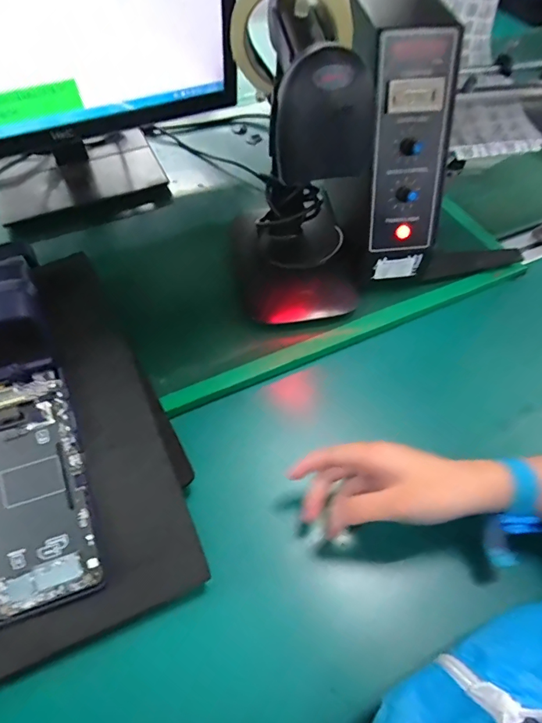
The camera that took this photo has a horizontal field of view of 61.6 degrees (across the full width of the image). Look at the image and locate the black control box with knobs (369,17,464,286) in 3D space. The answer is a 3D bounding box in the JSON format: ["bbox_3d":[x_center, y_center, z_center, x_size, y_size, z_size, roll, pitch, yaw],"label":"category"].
[{"bbox_3d":[0.124,-0.179,0.422,0.071,0.212,0.043,-4,30,-3],"label":"black control box with knobs"}]

